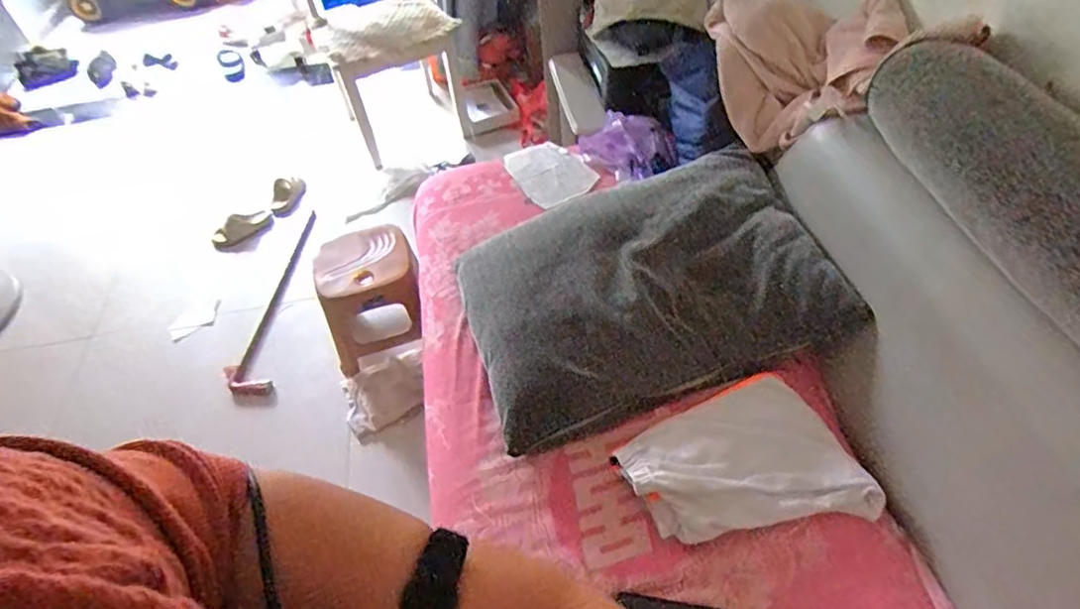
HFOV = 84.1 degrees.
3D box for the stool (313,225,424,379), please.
[{"bbox_3d":[-0.427,-0.014,1.543,0.260,0.248,0.228,-17,51,-8],"label":"stool"}]

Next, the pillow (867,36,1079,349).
[{"bbox_3d":[0.624,-0.135,0.707,0.152,0.153,0.610,-10,50,-3],"label":"pillow"}]

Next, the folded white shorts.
[{"bbox_3d":[0.304,0.259,0.903,0.298,0.065,0.250,-25,52,-15],"label":"folded white shorts"}]

